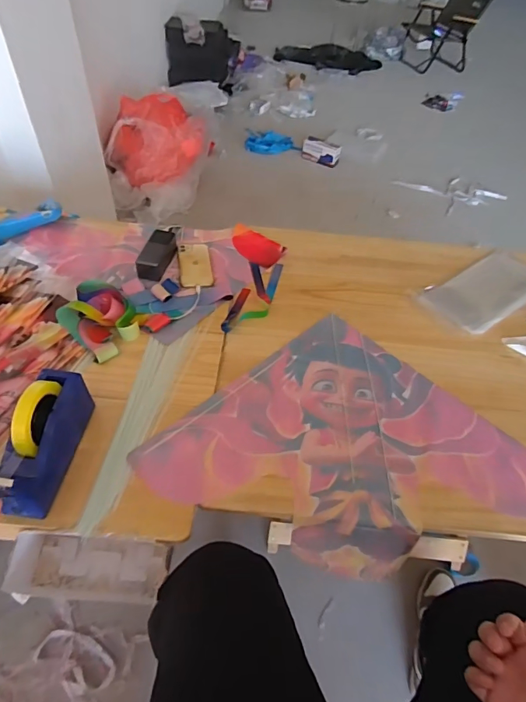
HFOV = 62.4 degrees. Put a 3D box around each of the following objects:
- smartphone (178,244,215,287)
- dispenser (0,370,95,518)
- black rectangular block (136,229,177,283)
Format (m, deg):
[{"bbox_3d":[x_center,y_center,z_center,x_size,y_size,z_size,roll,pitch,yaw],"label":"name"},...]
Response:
[{"bbox_3d":[-0.163,-0.210,1.053,0.077,0.011,0.158,-6,49,-9],"label":"smartphone"},{"bbox_3d":[-0.328,0.132,0.652,0.055,0.139,0.204,7,49,1],"label":"dispenser"},{"bbox_3d":[-0.248,-0.232,1.031,0.060,0.046,0.144,11,50,4],"label":"black rectangular block"}]

